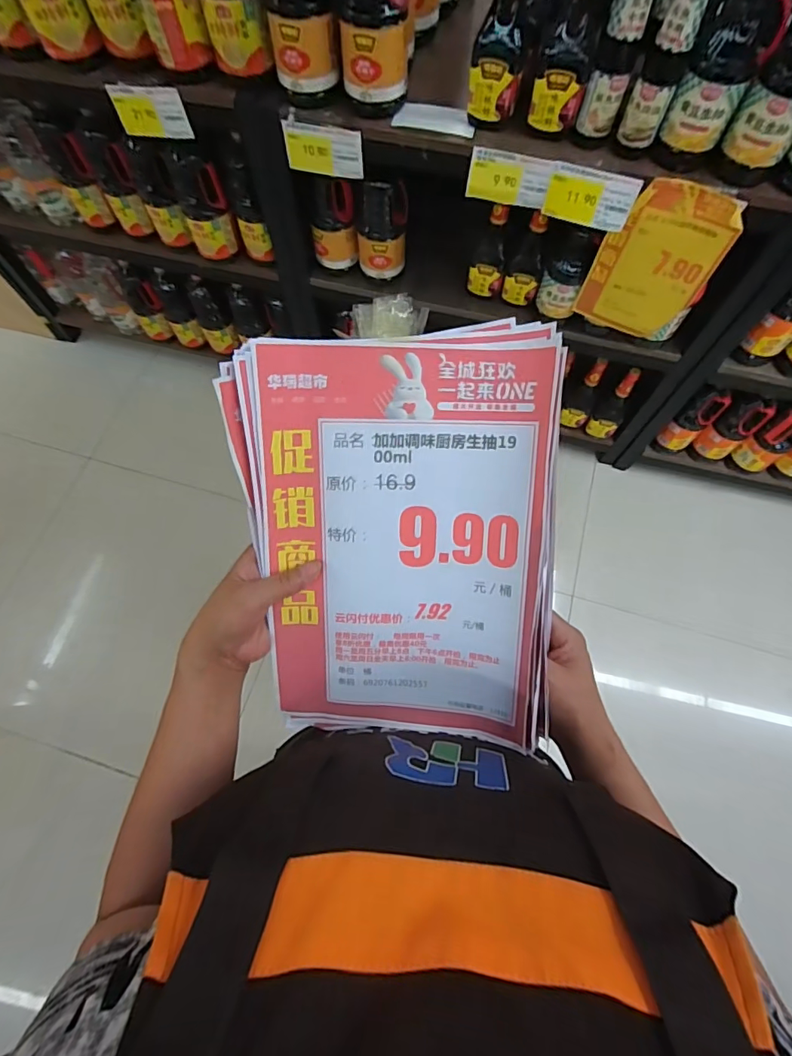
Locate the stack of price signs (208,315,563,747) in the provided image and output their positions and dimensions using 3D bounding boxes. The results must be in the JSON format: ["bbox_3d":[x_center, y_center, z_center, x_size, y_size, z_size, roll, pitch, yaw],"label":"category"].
[{"bbox_3d":[0.006,0.023,0.344,0.210,0.036,0.300,-3,106,1],"label":"stack of price signs"}]

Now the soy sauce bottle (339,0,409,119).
[{"bbox_3d":[-0.035,-0.817,0.743,0.113,0.260,0.092,0,69,0],"label":"soy sauce bottle"}]

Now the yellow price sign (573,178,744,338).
[{"bbox_3d":[0.496,-0.504,0.924,0.198,0.294,0.030,14,70,6],"label":"yellow price sign"}]

